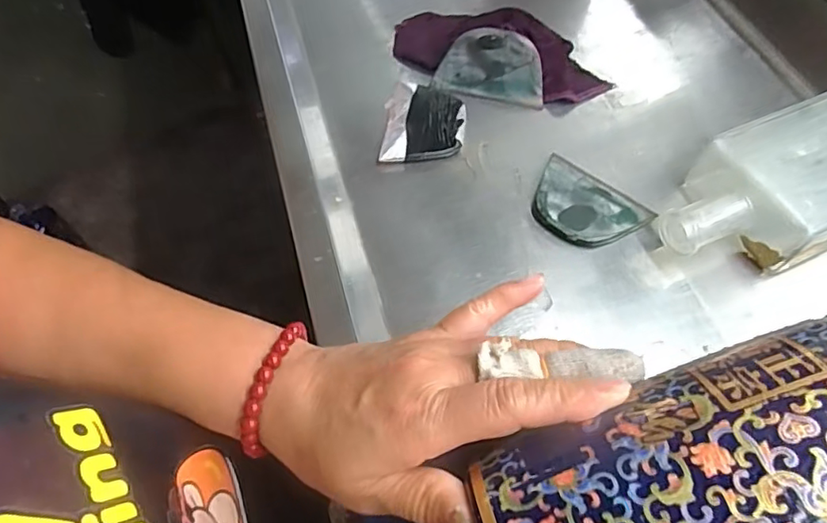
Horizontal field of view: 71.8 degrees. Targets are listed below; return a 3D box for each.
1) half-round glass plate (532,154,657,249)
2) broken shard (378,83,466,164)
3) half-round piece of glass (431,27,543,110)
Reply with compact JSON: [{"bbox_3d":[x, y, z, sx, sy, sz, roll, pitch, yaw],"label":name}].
[{"bbox_3d":[0.116,-0.038,0.396,0.079,0.009,0.060,38,64,22],"label":"half-round glass plate"},{"bbox_3d":[0.008,-0.106,0.439,0.060,0.009,0.077,4,56,2],"label":"broken shard"},{"bbox_3d":[0.064,-0.158,0.460,0.085,0.004,0.057,12,90,7],"label":"half-round piece of glass"}]

